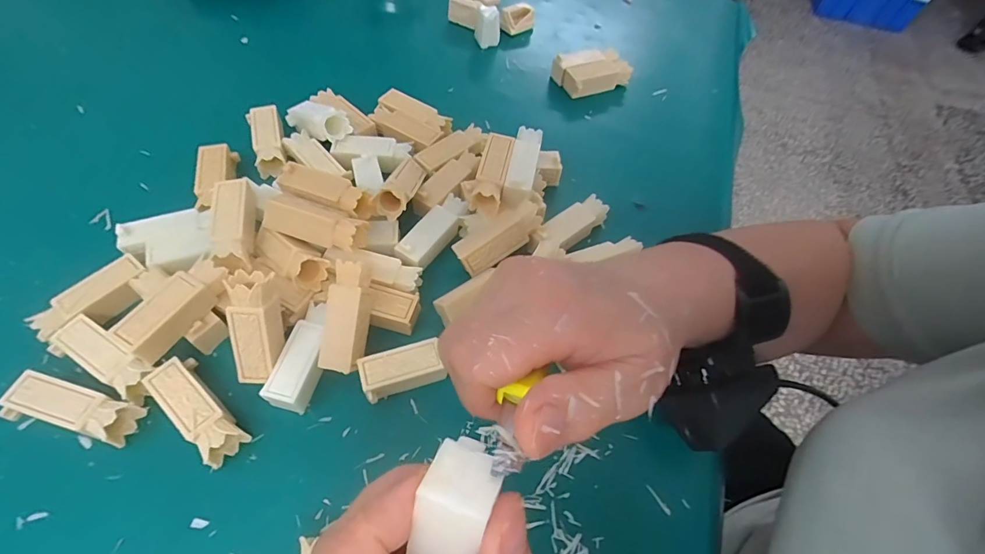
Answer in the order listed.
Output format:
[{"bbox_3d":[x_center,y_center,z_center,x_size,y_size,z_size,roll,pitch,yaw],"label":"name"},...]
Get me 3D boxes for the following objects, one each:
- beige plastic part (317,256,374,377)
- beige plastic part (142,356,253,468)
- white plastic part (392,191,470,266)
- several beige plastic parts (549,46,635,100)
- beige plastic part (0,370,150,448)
[{"bbox_3d":[-0.083,0.022,0.261,0.022,0.020,0.060,7,88,0],"label":"beige plastic part"},{"bbox_3d":[-0.158,0.071,0.243,0.060,0.020,0.022,41,64,18],"label":"beige plastic part"},{"bbox_3d":[-0.040,-0.031,0.313,0.021,0.020,0.061,30,61,13],"label":"white plastic part"},{"bbox_3d":[0.094,-0.195,0.427,0.063,0.024,0.039,-23,63,-17],"label":"several beige plastic parts"},{"bbox_3d":[-0.221,0.070,0.239,0.060,0.020,0.022,14,59,4],"label":"beige plastic part"}]

